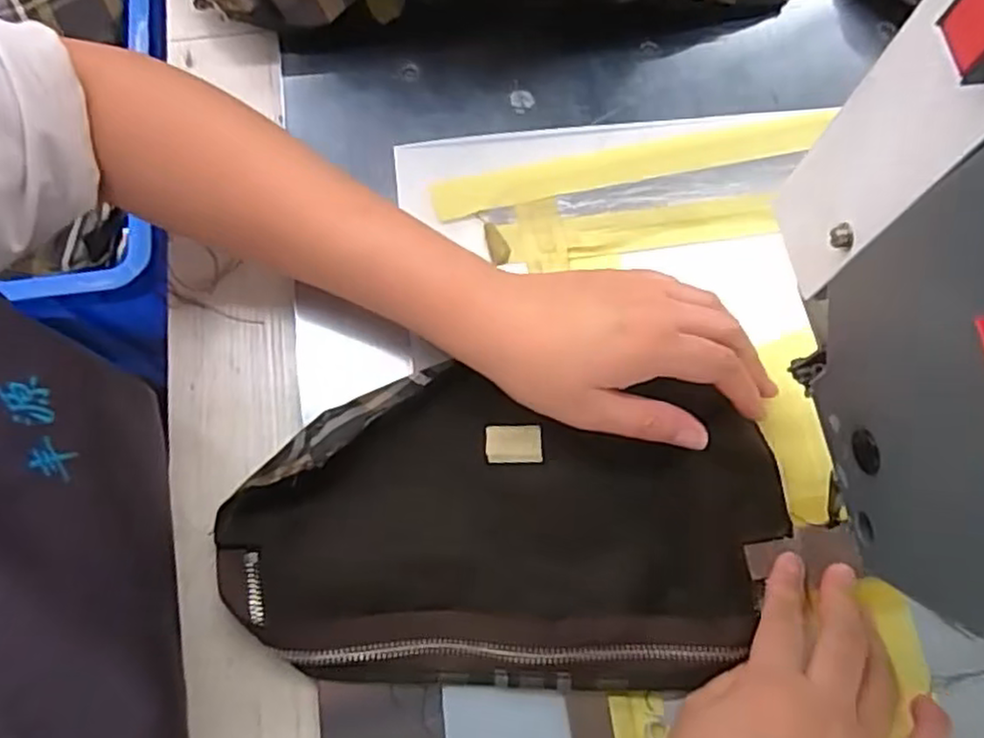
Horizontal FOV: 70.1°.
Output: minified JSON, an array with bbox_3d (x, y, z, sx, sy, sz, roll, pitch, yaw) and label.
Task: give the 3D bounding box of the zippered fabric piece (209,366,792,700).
[{"bbox_3d":[0.005,0.075,0.329,0.255,0.025,0.138,3,72,0],"label":"zippered fabric piece"}]

